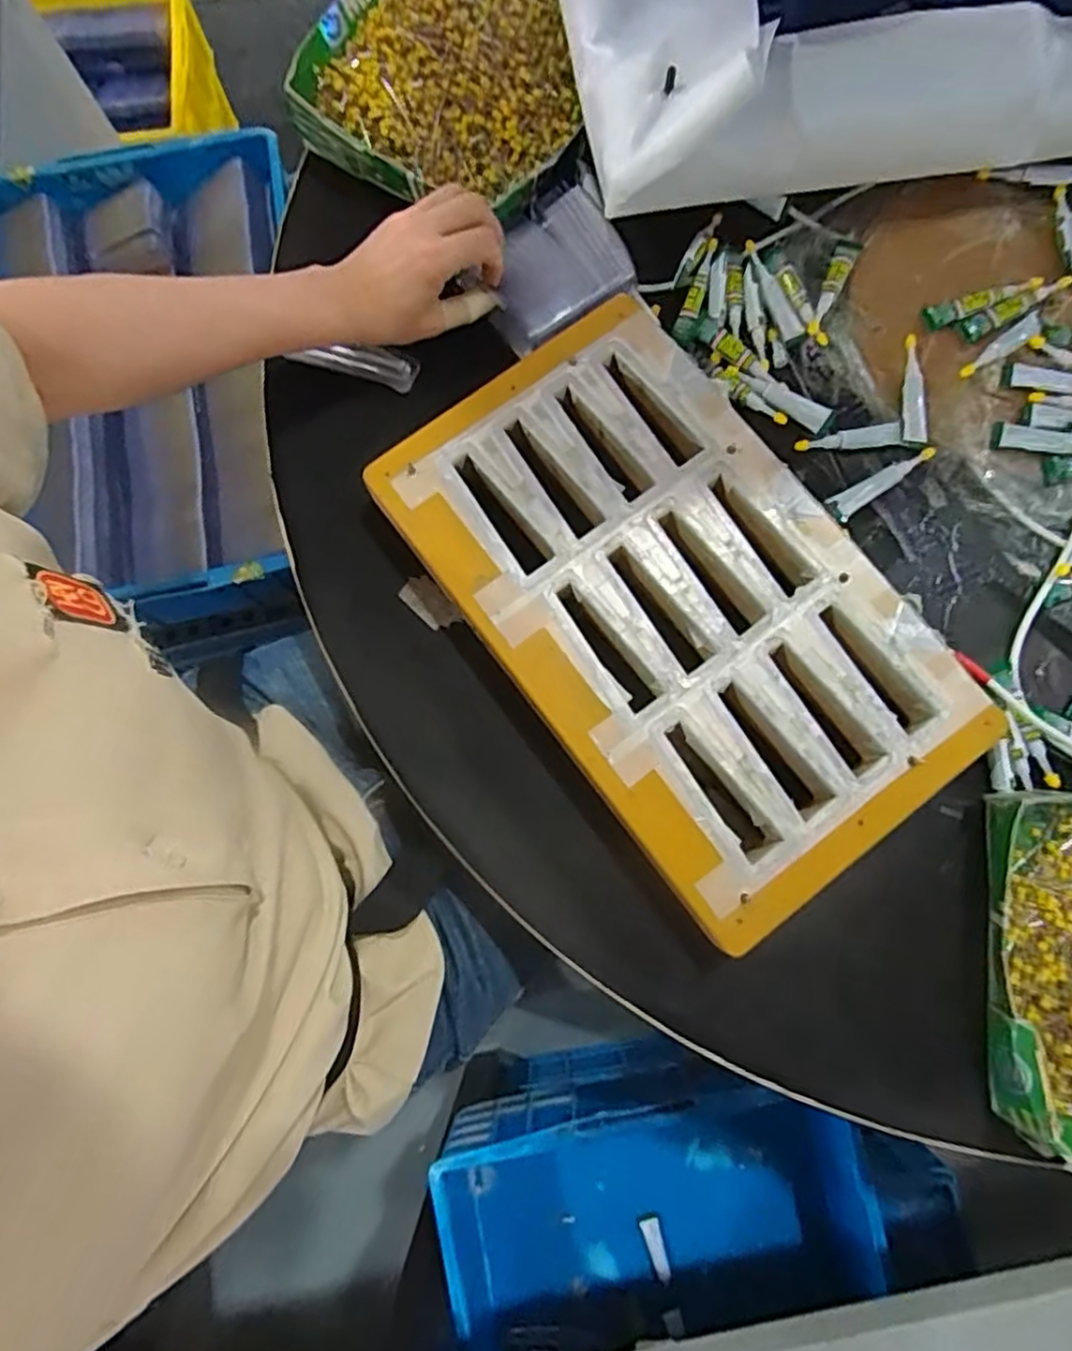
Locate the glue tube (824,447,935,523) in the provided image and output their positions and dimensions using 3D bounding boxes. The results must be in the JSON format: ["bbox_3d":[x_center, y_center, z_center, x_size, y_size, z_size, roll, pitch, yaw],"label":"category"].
[{"bbox_3d":[0.247,-0.139,0.484,0.091,0.013,0.017,-33,80,-5],"label":"glue tube"}]

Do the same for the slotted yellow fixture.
[{"bbox_3d":[0.087,-0.052,0.454,0.228,0.045,0.381,-37,80,-6],"label":"slotted yellow fixture"}]

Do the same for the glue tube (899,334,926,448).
[{"bbox_3d":[0.272,-0.205,0.493,0.016,0.007,0.083,4,79,2],"label":"glue tube"}]

